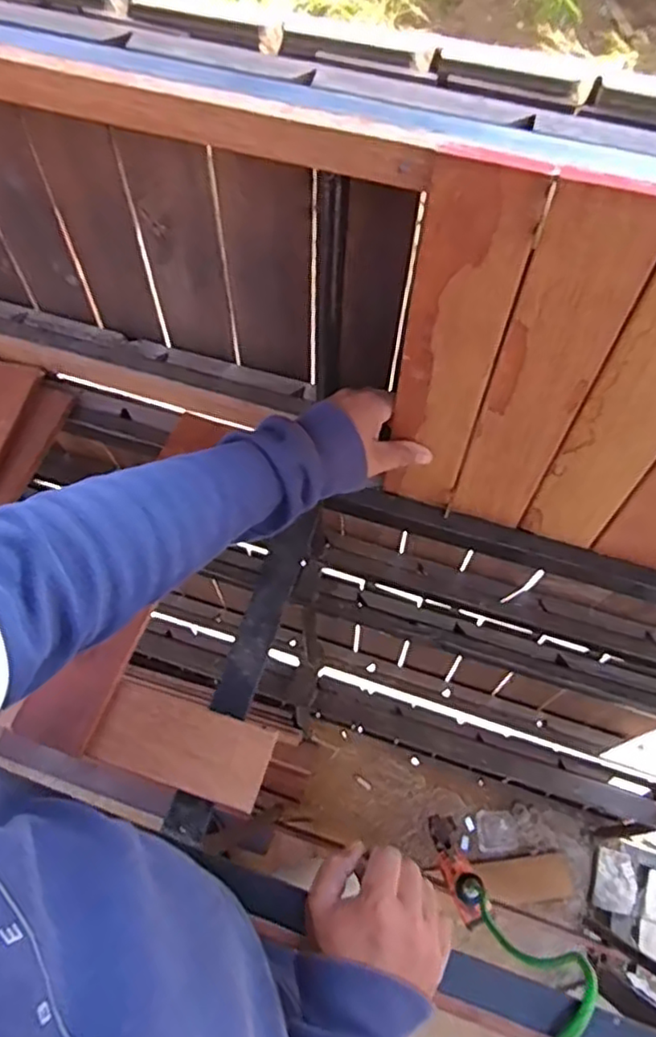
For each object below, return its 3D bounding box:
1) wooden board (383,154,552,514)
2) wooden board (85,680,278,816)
[{"bbox_3d":[0.087,-0.104,0.483,0.068,0.325,0.007,18,62,11],"label":"wooden board"},{"bbox_3d":[-0.121,0.189,0.537,0.145,0.014,0.067,16,70,8],"label":"wooden board"}]

